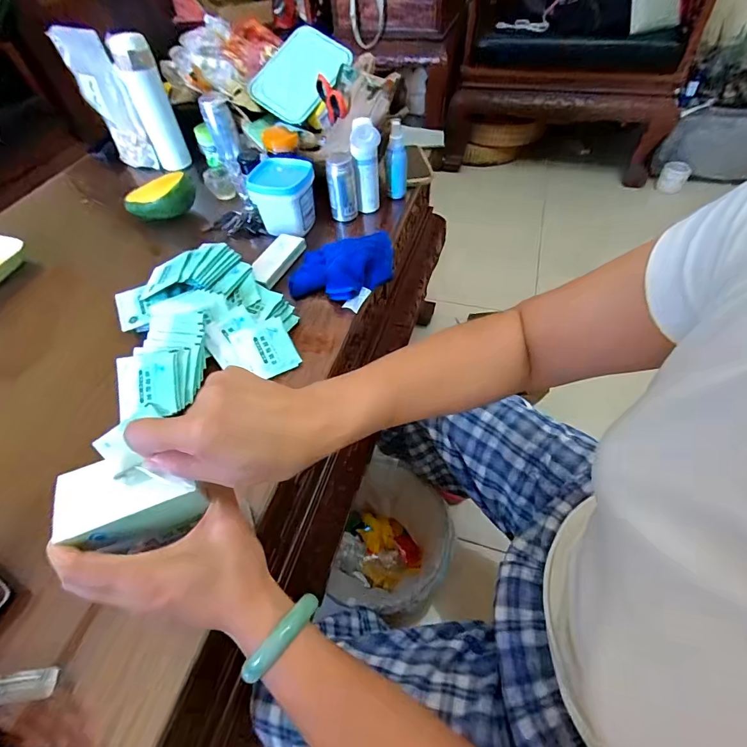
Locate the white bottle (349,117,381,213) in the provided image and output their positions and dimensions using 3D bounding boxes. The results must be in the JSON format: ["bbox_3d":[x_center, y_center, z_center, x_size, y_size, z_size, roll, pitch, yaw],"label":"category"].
[{"bbox_3d":[-0.013,-0.349,0.691,0.047,0.150,0.039,-4,53,0],"label":"white bottle"}]

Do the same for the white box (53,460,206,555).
[{"bbox_3d":[-0.169,0.092,0.289,0.089,0.043,0.055,-18,54,-10],"label":"white box"}]

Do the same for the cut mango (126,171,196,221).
[{"bbox_3d":[-0.389,-0.316,0.746,0.124,0.075,0.062,-19,54,-11],"label":"cut mango"}]

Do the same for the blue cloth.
[{"bbox_3d":[-0.050,-0.178,0.636,0.166,0.042,0.144,-4,53,0],"label":"blue cloth"}]

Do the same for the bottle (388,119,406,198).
[{"bbox_3d":[0.044,-0.386,0.729,0.032,0.126,0.030,4,53,6],"label":"bottle"}]

